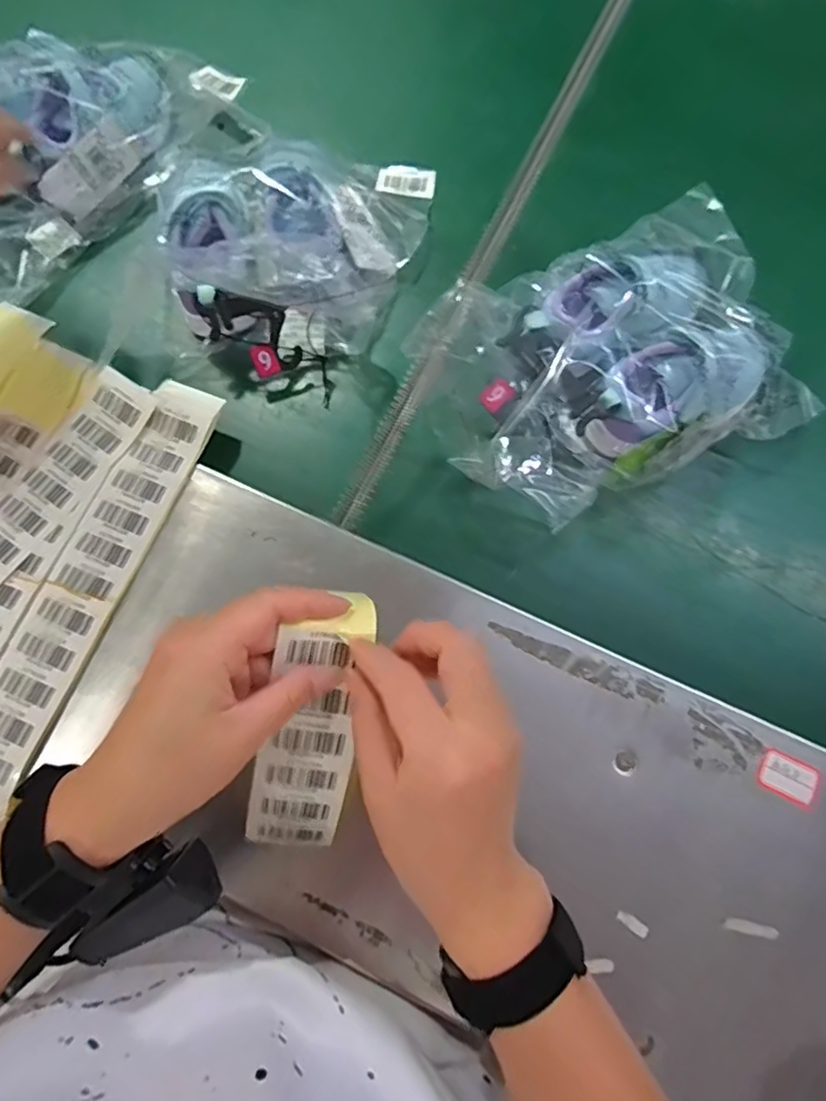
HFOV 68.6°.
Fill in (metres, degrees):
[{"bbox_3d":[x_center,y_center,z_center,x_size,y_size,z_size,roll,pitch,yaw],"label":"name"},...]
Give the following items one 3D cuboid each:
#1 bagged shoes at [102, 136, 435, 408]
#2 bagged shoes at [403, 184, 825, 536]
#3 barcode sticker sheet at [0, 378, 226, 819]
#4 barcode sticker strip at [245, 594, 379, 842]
[{"bbox_3d":[-0.111,-0.259,0.493,0.230,0.076,0.231,10,74,1],"label":"bagged shoes"},{"bbox_3d":[0.158,-0.152,0.465,0.282,0.080,0.201,-21,76,-8],"label":"bagged shoes"},{"bbox_3d":[-0.227,0.024,0.421,0.053,0.012,0.317,24,76,1],"label":"barcode sticker sheet"},{"bbox_3d":[-0.055,0.102,0.333,0.050,0.030,0.161,14,107,2],"label":"barcode sticker strip"}]

